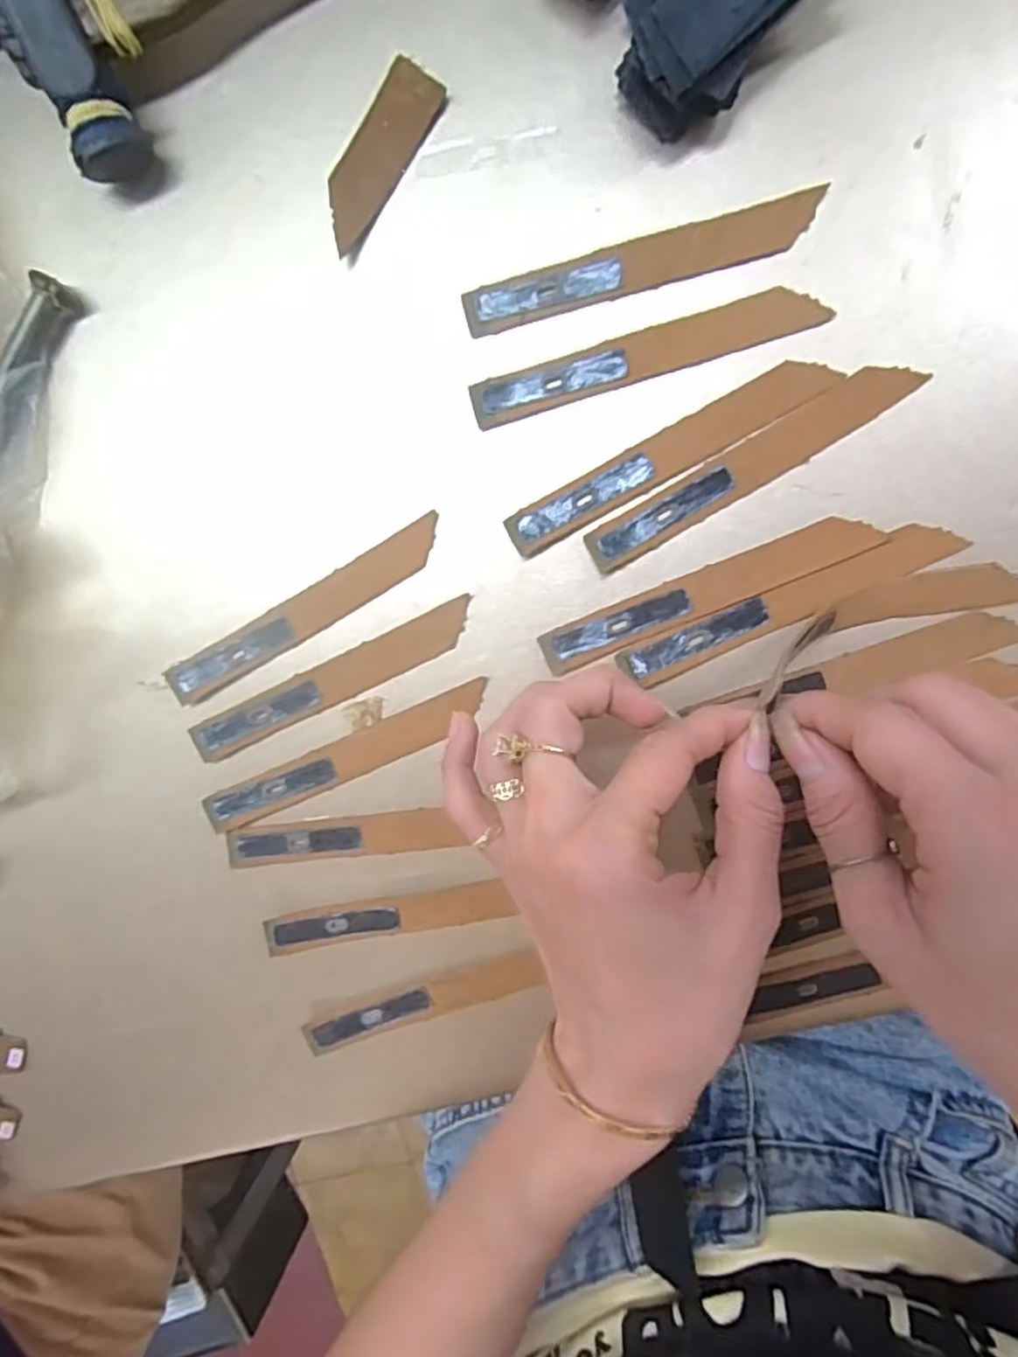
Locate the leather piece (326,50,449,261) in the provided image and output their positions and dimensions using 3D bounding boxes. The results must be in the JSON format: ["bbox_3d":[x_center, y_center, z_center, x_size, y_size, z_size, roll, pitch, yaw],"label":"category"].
[{"bbox_3d":[-0.048,-0.188,0.254,0.022,0.004,0.064,35,99,1],"label":"leather piece"}]

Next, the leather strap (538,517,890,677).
[{"bbox_3d":[0.072,-0.032,0.261,0.123,0.004,0.018,-22,94,8],"label":"leather strap"}]

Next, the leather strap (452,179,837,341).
[{"bbox_3d":[0.046,-0.146,0.249,0.125,0.004,0.016,-12,95,8],"label":"leather strap"}]

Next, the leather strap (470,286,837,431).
[{"bbox_3d":[0.048,-0.116,0.252,0.125,0.004,0.016,-15,95,8],"label":"leather strap"}]

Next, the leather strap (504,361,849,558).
[{"bbox_3d":[0.057,-0.081,0.256,0.124,0.004,0.017,-28,93,9],"label":"leather strap"}]

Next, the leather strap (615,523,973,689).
[{"bbox_3d":[0.101,-0.027,0.257,0.123,0.006,0.016,-24,93,9],"label":"leather strap"}]

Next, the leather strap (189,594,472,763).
[{"bbox_3d":[-0.071,0.002,0.282,0.122,0.004,0.018,-25,94,6],"label":"leather strap"}]

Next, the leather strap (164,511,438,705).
[{"bbox_3d":[-0.081,-0.026,0.278,0.124,0.005,0.018,-30,93,9],"label":"leather strap"}]

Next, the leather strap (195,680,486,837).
[{"bbox_3d":[-0.065,0.033,0.285,0.124,0.004,0.018,-24,102,5],"label":"leather strap"}]

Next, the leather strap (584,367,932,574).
[{"bbox_3d":[0.086,-0.076,0.254,0.124,0.004,0.017,-30,93,9],"label":"leather strap"}]

